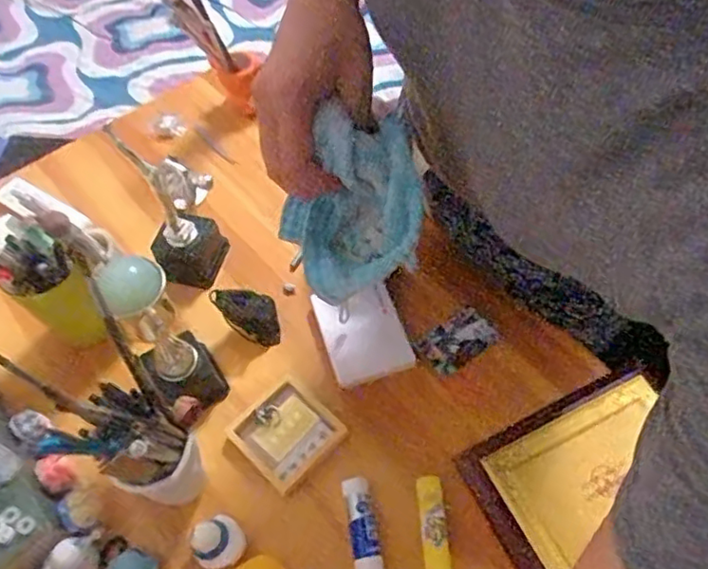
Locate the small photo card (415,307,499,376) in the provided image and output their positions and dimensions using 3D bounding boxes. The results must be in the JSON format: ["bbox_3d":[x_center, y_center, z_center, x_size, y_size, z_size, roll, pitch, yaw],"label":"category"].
[{"bbox_3d":[0.115,0.062,0.682,0.081,0.006,0.053,-35,63,-12],"label":"small photo card"}]

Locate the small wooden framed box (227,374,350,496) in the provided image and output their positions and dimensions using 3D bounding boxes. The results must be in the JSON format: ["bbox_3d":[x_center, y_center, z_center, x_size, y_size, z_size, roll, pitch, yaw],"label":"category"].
[{"bbox_3d":[-0.069,0.147,0.620,0.092,0.017,0.092,38,66,22],"label":"small wooden framed box"}]

